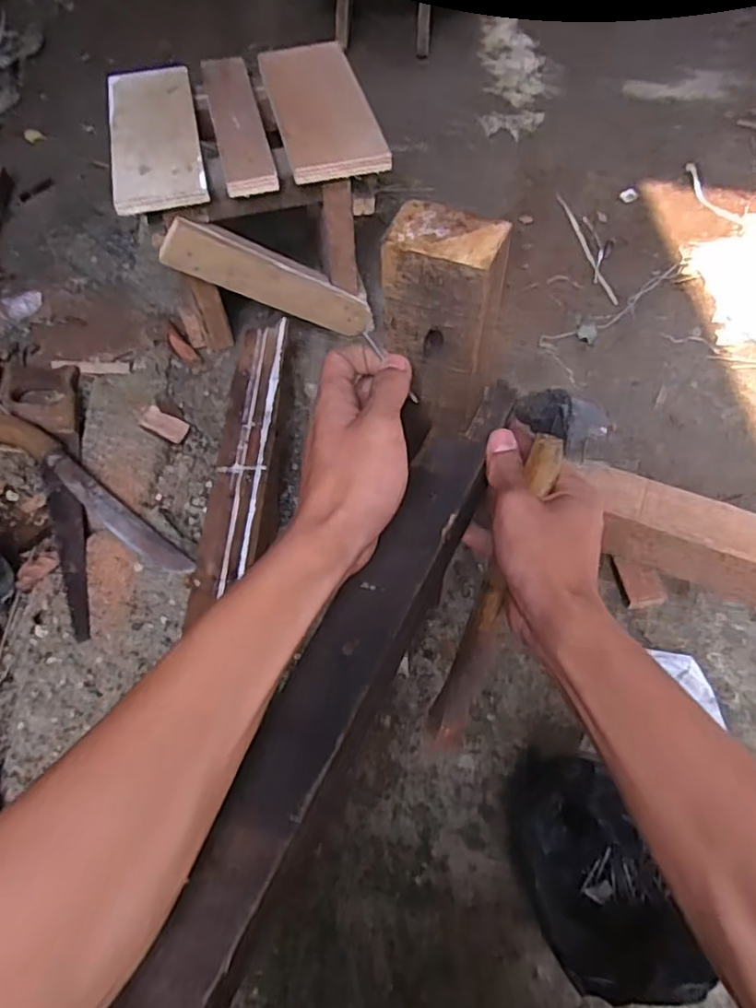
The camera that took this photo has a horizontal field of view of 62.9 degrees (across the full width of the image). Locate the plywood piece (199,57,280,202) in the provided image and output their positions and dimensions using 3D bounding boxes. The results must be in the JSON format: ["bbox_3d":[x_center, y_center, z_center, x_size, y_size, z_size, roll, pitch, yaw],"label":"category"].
[{"bbox_3d":[-0.171,-0.467,0.752,0.056,0.019,0.278,-12,59,-7],"label":"plywood piece"}]

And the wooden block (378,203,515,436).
[{"bbox_3d":[0.039,-0.100,0.357,0.061,0.124,0.037,23,61,14],"label":"wooden block"}]

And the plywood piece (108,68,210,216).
[{"bbox_3d":[-0.269,-0.445,0.742,0.099,0.020,0.280,-12,59,-6],"label":"plywood piece"}]

